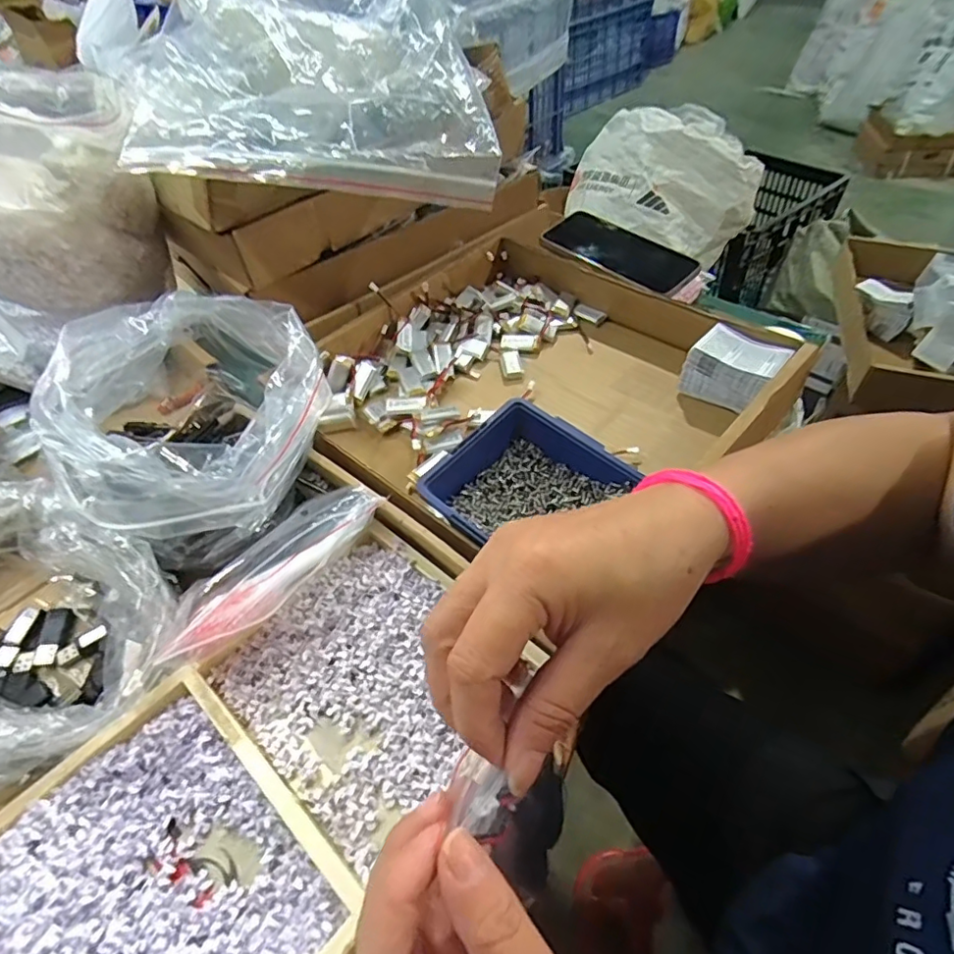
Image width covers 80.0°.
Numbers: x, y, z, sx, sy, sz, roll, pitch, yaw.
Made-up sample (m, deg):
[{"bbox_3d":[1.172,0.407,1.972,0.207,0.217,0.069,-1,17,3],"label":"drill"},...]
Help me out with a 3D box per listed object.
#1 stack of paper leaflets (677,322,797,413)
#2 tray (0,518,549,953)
[{"bbox_3d":[0.234,-0.098,0.519,0.074,0.058,0.057,31,59,29],"label":"stack of paper leaflets"},{"bbox_3d":[-0.121,0.179,0.329,0.188,0.032,0.313,34,60,30],"label":"tray"}]

